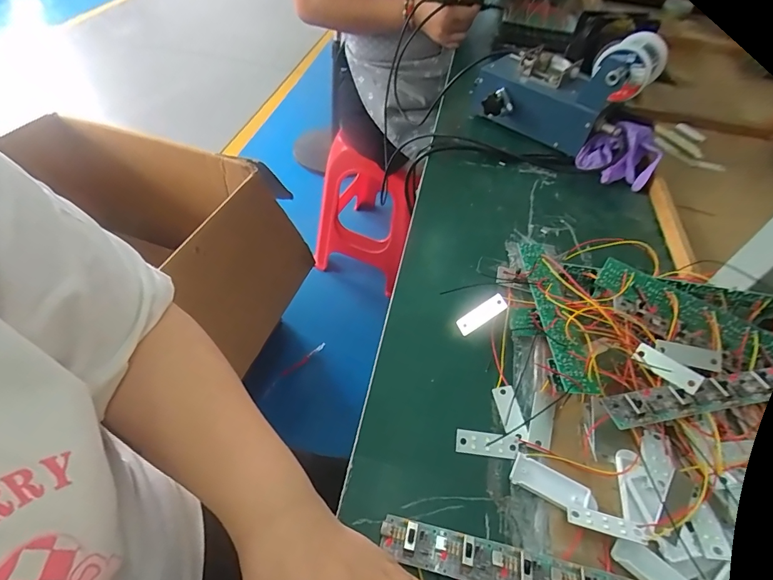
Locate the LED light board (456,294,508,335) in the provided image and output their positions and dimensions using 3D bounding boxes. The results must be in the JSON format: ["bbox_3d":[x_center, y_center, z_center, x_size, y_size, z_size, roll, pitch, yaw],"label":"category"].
[{"bbox_3d":[0.083,0.022,0.372,0.047,0.004,0.017,-38,70,19],"label":"LED light board"}]

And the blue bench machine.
[{"bbox_3d":[0.207,-0.257,0.536,0.211,0.123,0.097,37,55,24],"label":"blue bench machine"}]

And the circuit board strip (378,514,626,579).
[{"bbox_3d":[0.081,0.171,0.254,0.170,0.019,0.025,9,50,11],"label":"circuit board strip"}]

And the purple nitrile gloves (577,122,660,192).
[{"bbox_3d":[0.281,-0.168,0.513,0.085,0.056,0.063,22,51,13],"label":"purple nitrile gloves"}]

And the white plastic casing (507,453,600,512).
[{"bbox_3d":[0.114,0.135,0.289,0.055,0.005,0.021,26,52,16],"label":"white plastic casing"}]

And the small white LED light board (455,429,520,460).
[{"bbox_3d":[0.074,0.114,0.310,0.045,0.004,0.016,7,69,3],"label":"small white LED light board"}]

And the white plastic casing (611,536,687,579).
[{"bbox_3d":[0.164,0.172,0.250,0.056,0.006,0.019,35,55,23],"label":"white plastic casing"}]

